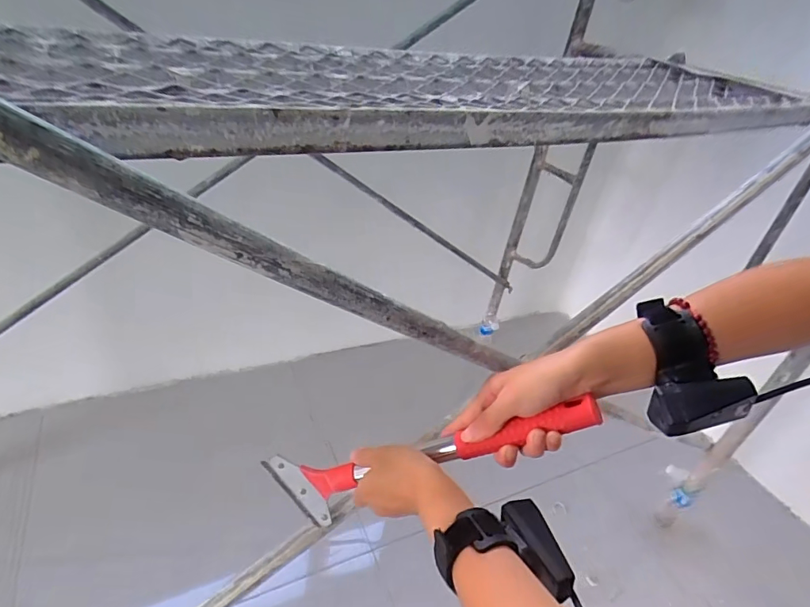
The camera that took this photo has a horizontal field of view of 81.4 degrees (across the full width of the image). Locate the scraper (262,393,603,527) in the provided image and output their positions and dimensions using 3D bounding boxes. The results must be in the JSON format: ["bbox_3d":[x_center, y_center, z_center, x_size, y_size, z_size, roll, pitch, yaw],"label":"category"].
[{"bbox_3d":[0.011,0.145,0.434,0.332,0.082,0.023,-24,24,26],"label":"scraper"}]

